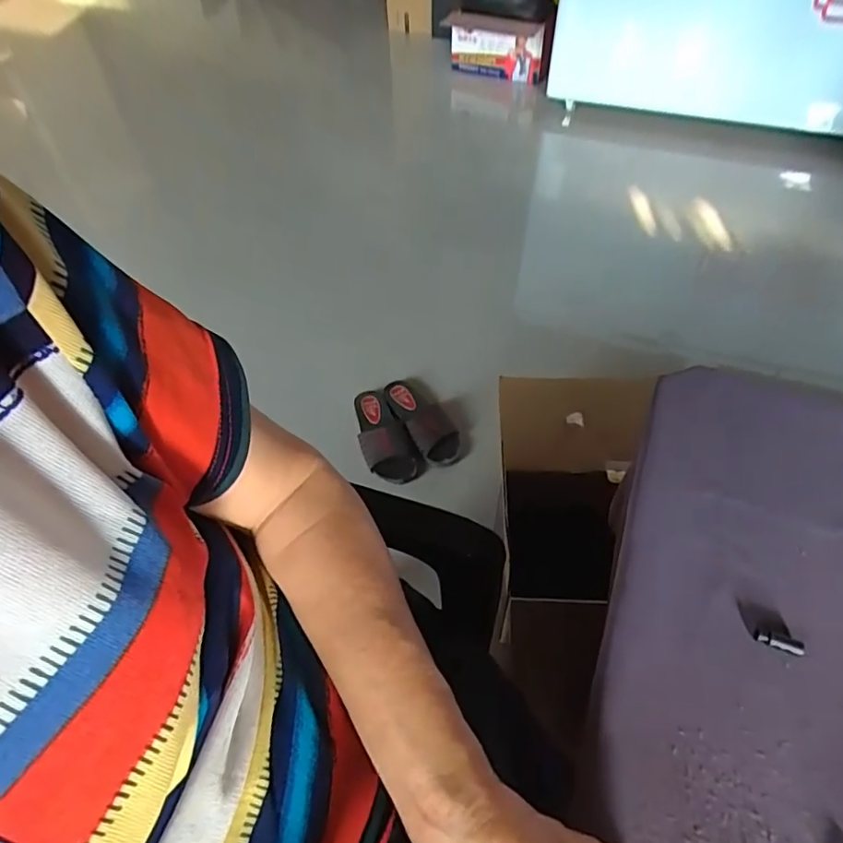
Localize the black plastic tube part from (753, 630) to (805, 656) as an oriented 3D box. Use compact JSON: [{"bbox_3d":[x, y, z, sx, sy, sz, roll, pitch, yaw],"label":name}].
[{"bbox_3d":[0.208,0.129,0.325,0.026,0.008,0.008,13,53,11],"label":"black plastic tube part"}]

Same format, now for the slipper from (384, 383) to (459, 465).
[{"bbox_3d":[0.004,-0.005,1.081,0.091,0.056,0.236,-22,55,-15],"label":"slipper"}]

